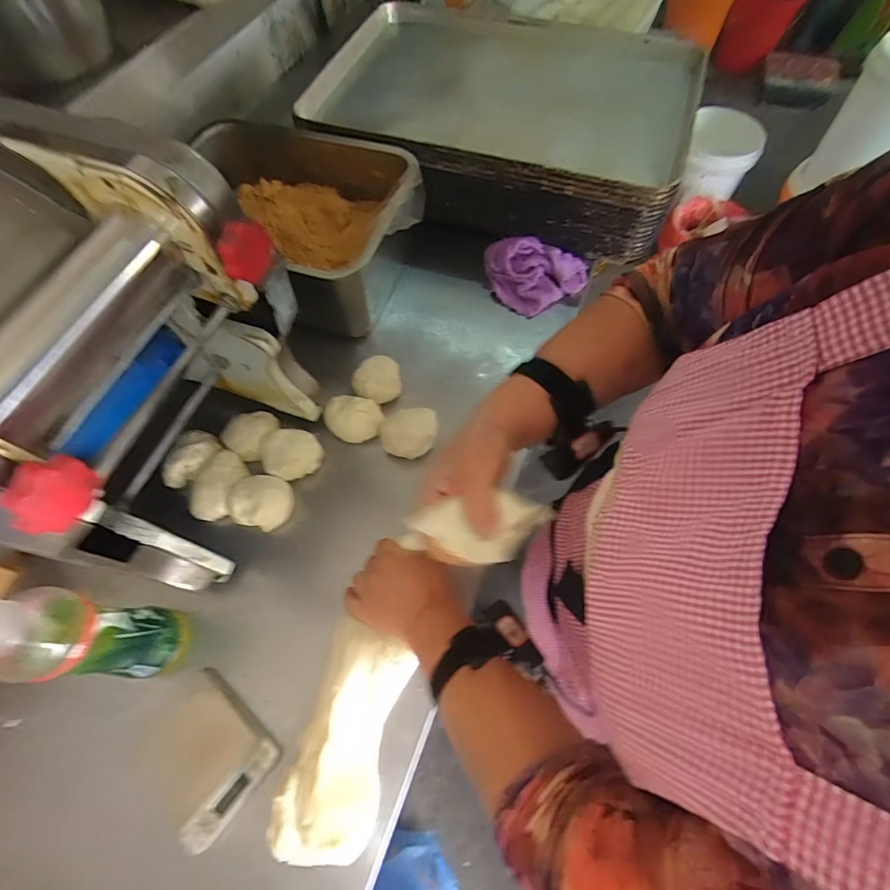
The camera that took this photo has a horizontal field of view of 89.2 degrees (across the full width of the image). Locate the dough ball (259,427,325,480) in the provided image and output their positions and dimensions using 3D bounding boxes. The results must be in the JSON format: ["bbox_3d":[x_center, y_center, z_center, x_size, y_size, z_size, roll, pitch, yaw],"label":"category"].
[{"bbox_3d":[-0.202,0.009,0.584,0.076,0.041,0.067,11,65,7],"label":"dough ball"}]

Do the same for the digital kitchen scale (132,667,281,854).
[{"bbox_3d":[-0.245,0.313,0.458,0.128,0.020,0.109,36,70,17],"label":"digital kitchen scale"}]

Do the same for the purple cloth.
[{"bbox_3d":[0.150,-0.280,0.719,0.156,0.041,0.135,-14,64,-5],"label":"purple cloth"}]

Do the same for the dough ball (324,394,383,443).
[{"bbox_3d":[-0.126,-0.038,0.604,0.079,0.035,0.057,16,66,10],"label":"dough ball"}]

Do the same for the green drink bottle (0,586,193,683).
[{"bbox_3d":[-0.325,0.174,0.410,0.066,0.223,0.070,4,64,4],"label":"green drink bottle"}]

